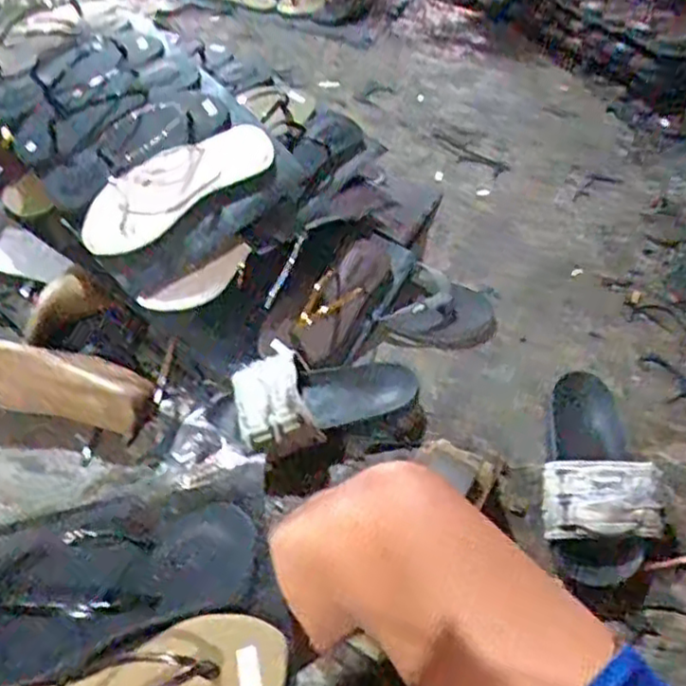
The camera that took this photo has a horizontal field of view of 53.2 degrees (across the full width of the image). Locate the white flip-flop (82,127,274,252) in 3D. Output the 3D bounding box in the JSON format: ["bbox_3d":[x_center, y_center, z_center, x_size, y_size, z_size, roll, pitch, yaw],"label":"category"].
[{"bbox_3d":[-0.205,-0.196,0.835,0.254,0.047,0.087,-33,56,-10],"label":"white flip-flop"}]

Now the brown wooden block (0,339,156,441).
[{"bbox_3d":[-0.326,0.036,0.773,0.222,0.060,0.081,11,46,3],"label":"brown wooden block"}]

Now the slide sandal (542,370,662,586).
[{"bbox_3d":[0.279,0.128,0.747,0.117,0.060,0.259,9,46,2],"label":"slide sandal"}]

